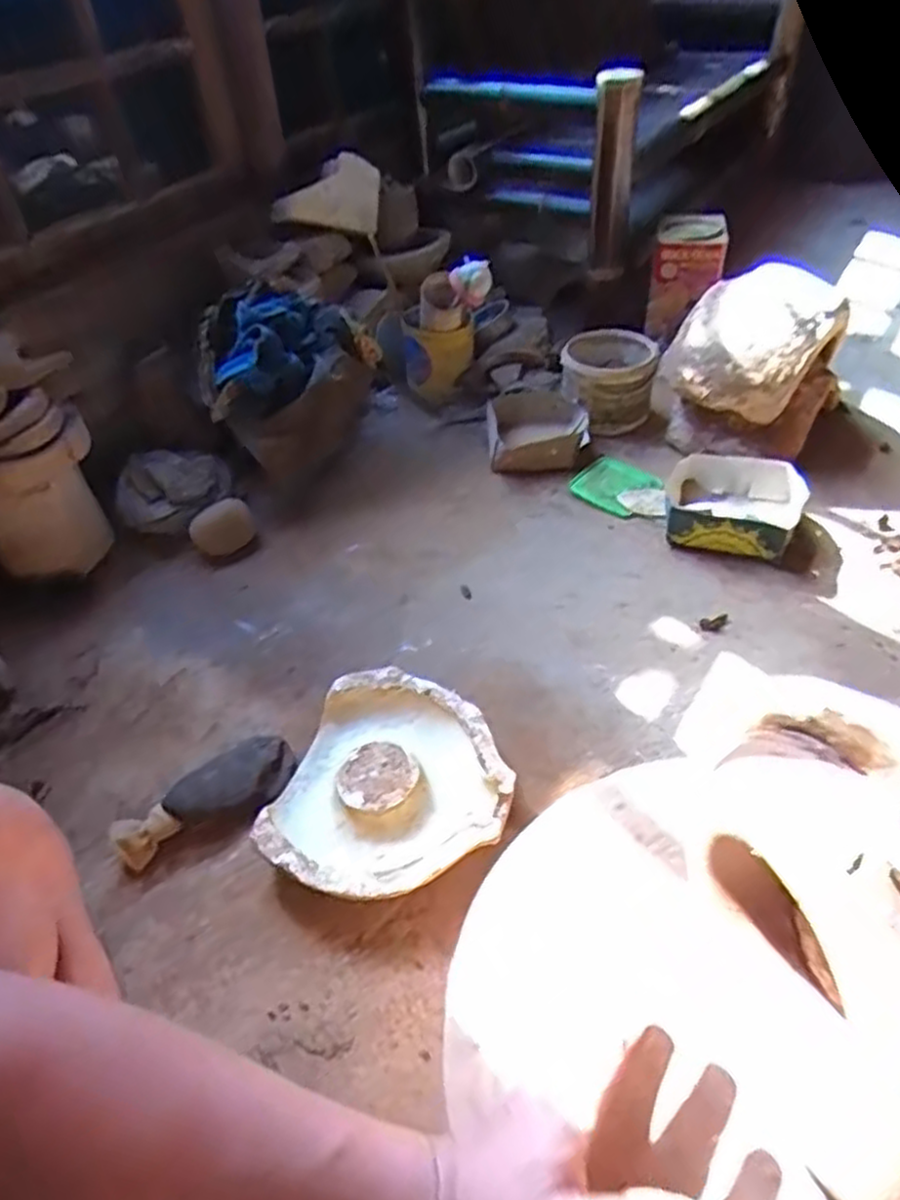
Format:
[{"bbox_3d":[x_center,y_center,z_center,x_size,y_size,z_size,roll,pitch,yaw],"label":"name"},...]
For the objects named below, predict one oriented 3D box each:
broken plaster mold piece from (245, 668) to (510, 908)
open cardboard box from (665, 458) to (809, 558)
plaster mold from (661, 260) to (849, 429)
[{"bbox_3d":[-0.065,0.230,0.900,0.269,0.070,0.297,12,47,18],"label":"broken plaster mold piece"},{"bbox_3d":[0.478,-0.157,1.262,0.220,0.069,0.204,13,47,19],"label":"open cardboard box"},{"bbox_3d":[0.534,-0.461,1.337,0.274,0.184,0.209,15,48,18],"label":"plaster mold"}]

